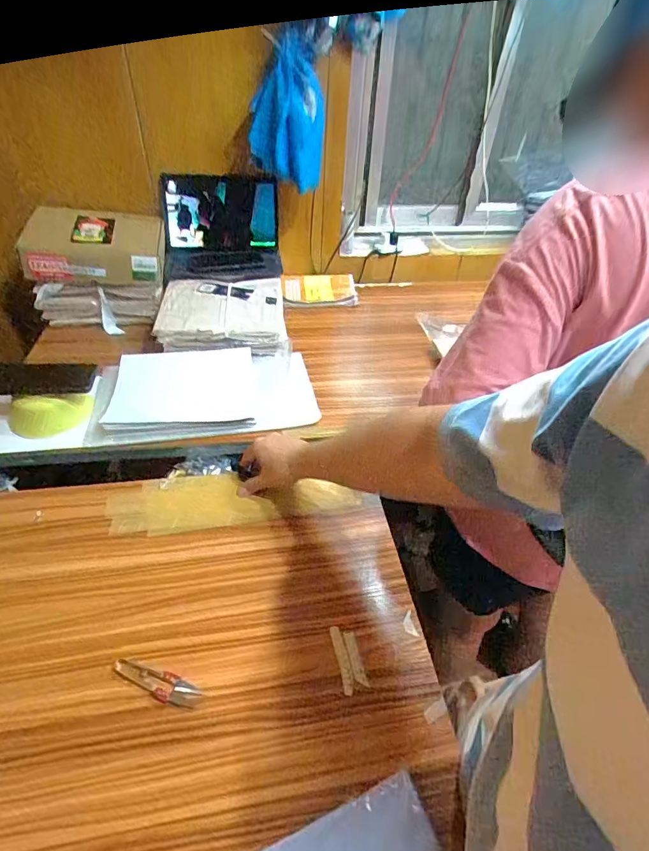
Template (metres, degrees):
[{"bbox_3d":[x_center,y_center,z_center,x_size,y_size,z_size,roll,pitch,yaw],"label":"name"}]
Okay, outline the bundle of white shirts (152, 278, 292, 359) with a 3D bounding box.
[{"bbox_3d":[-0.218,-0.229,0.987,0.264,0.100,0.184,-4,43,-9],"label":"bundle of white shirts"}]

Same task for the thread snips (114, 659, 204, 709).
[{"bbox_3d":[-0.186,0.283,0.500,0.103,0.005,0.028,16,43,13],"label":"thread snips"}]

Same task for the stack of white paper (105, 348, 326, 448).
[{"bbox_3d":[-0.205,-0.069,0.865,0.373,0.034,0.224,-4,43,-9],"label":"stack of white paper"}]

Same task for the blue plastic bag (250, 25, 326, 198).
[{"bbox_3d":[-0.074,-0.611,0.904,0.140,0.247,0.066,-5,43,-10],"label":"blue plastic bag"}]

